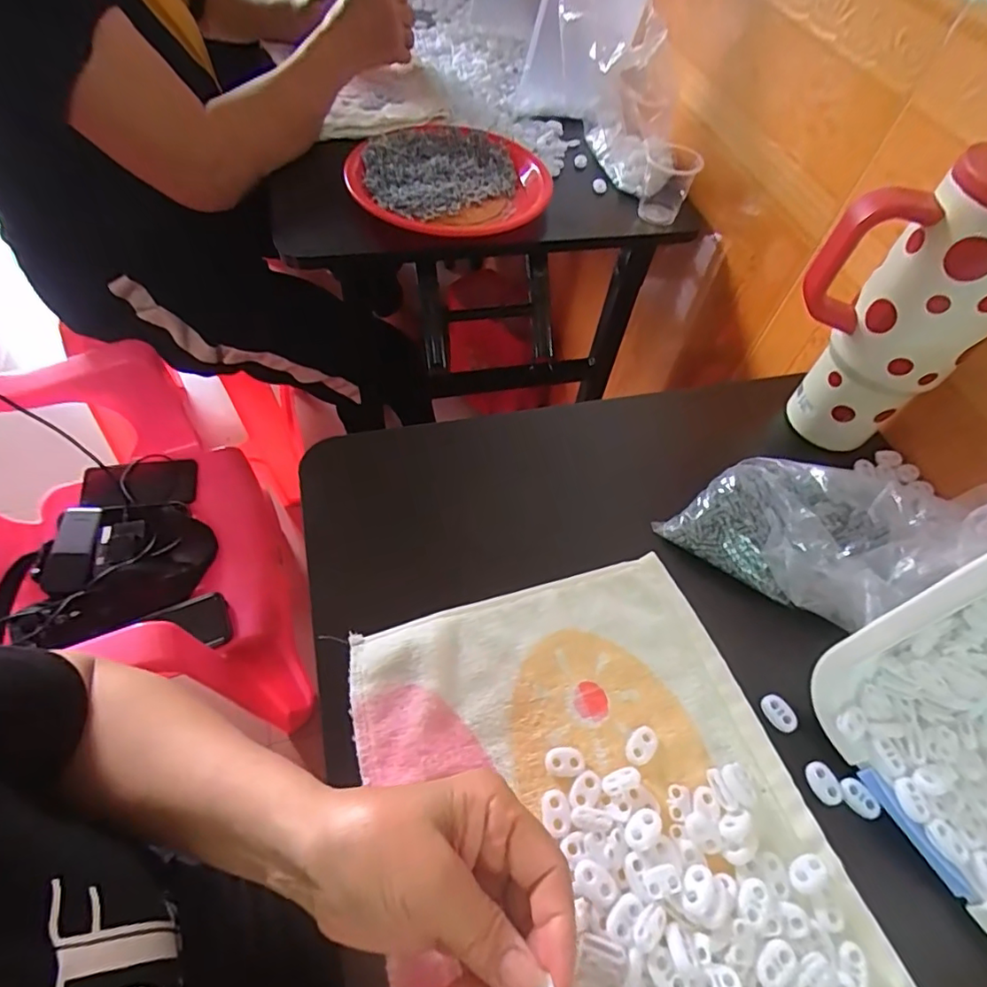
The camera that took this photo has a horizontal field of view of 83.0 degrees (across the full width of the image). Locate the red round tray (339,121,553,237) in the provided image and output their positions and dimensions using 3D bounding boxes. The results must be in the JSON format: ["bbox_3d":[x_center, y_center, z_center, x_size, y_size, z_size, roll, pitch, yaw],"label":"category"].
[{"bbox_3d":[-0.053,-0.377,0.657,0.226,0.033,0.215,2,56,-3],"label":"red round tray"}]

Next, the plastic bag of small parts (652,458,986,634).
[{"bbox_3d":[0.209,0.015,0.359,0.125,0.109,0.123,-22,61,-18],"label":"plastic bag of small parts"}]

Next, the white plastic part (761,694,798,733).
[{"bbox_3d":[0.177,0.135,0.344,0.014,0.004,0.022,-22,61,-18],"label":"white plastic part"}]

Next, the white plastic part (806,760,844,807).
[{"bbox_3d":[0.193,0.168,0.323,0.017,0.004,0.022,-12,58,-12],"label":"white plastic part"}]

